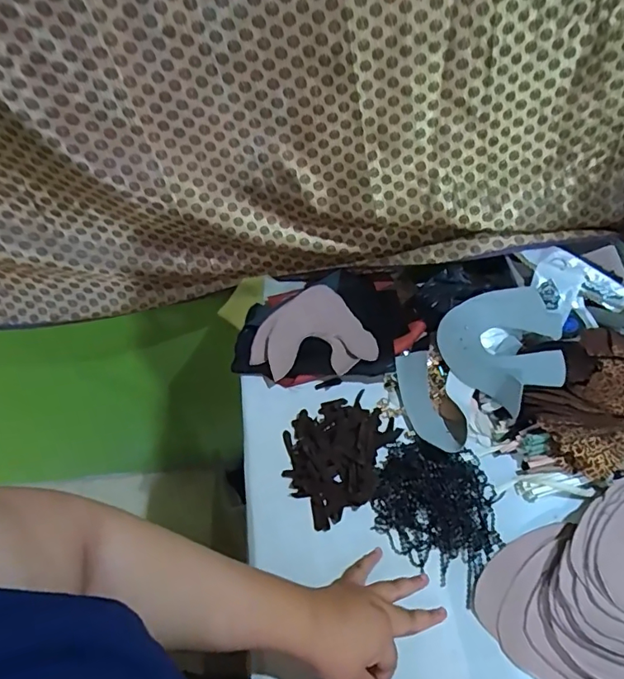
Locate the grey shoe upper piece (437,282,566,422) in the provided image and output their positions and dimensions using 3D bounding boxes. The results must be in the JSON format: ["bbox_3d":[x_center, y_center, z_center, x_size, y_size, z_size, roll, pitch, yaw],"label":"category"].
[{"bbox_3d":[0.291,0.003,0.711,0.170,0.071,0.159,-34,56,-20],"label":"grey shoe upper piece"}]

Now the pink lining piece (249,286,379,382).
[{"bbox_3d":[0.000,0.004,0.764,0.173,0.037,0.156,-34,56,-21],"label":"pink lining piece"}]

